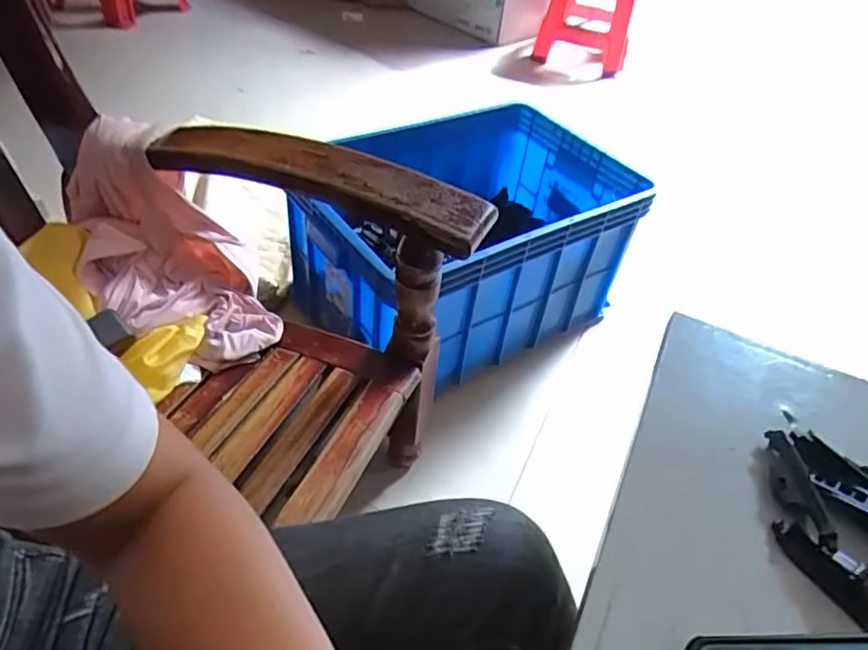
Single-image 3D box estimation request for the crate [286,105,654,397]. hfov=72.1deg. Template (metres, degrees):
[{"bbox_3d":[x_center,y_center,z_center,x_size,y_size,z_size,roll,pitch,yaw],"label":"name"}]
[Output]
[{"bbox_3d":[0.050,-0.190,1.187,0.621,0.311,0.476,-25,52,-28],"label":"crate"}]

